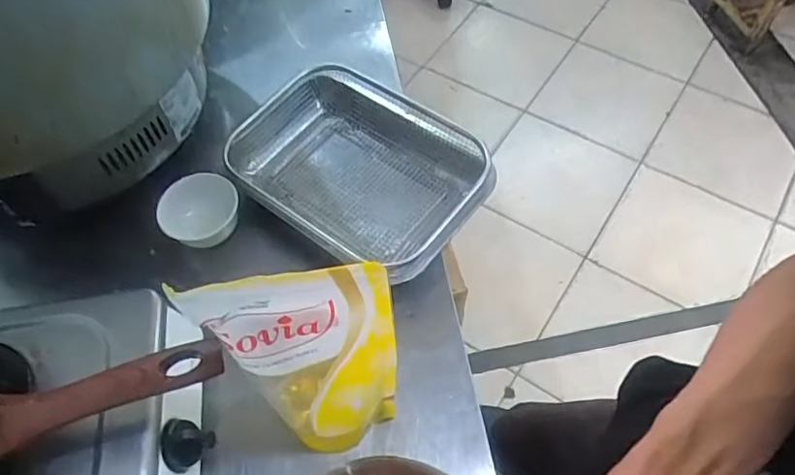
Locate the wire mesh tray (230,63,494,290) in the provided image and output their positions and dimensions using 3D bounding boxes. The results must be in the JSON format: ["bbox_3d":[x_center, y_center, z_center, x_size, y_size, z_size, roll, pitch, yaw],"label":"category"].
[{"bbox_3d":[-0.045,-0.083,0.709,0.297,0.066,0.205,31,65,20],"label":"wire mesh tray"}]

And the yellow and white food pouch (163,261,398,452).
[{"bbox_3d":[-0.070,0.109,0.475,0.143,0.244,0.066,-9,58,-2],"label":"yellow and white food pouch"}]

